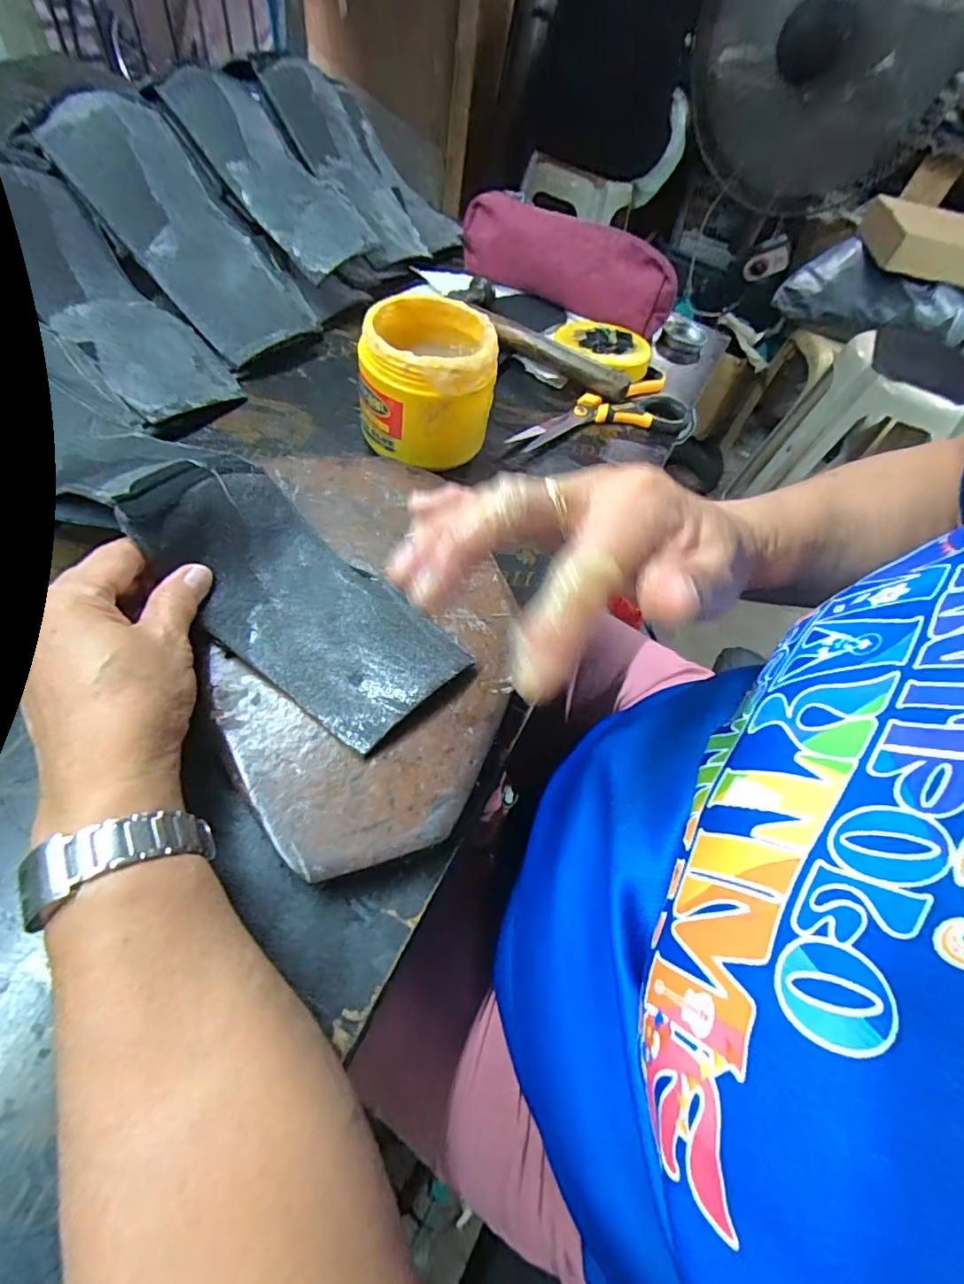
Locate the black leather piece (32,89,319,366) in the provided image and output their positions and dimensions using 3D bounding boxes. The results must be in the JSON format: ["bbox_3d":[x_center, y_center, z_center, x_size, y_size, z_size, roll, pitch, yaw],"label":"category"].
[{"bbox_3d":[-0.223,-0.314,0.414,0.186,0.026,0.091,48,57,-21],"label":"black leather piece"}]

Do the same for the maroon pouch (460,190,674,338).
[{"bbox_3d":[0.084,-0.384,0.550,0.221,0.077,0.046,28,57,7],"label":"maroon pouch"}]

